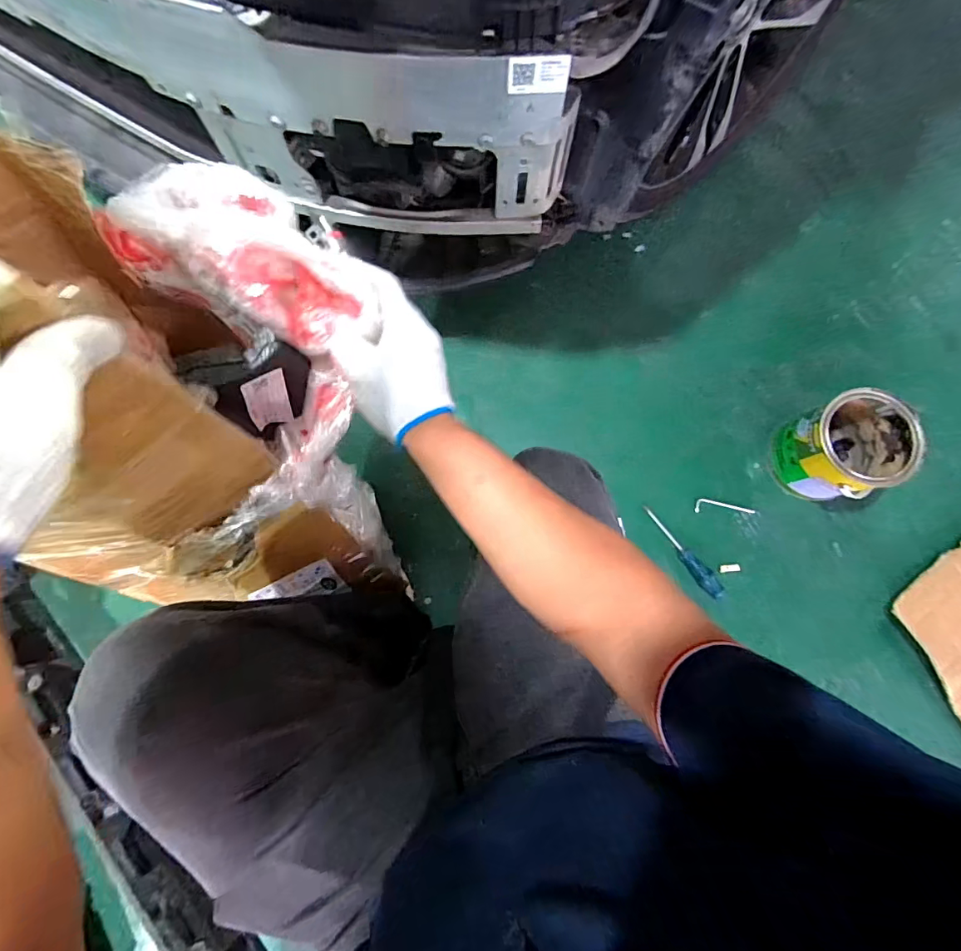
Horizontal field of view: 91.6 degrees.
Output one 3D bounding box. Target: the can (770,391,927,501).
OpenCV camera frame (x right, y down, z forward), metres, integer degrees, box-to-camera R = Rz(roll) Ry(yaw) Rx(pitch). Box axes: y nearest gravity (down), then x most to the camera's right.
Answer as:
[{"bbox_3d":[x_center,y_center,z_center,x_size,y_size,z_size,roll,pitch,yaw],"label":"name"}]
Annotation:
[{"bbox_3d":[0.606,-0.044,0.787,0.158,0.168,0.153,0,78,1],"label":"can"}]

